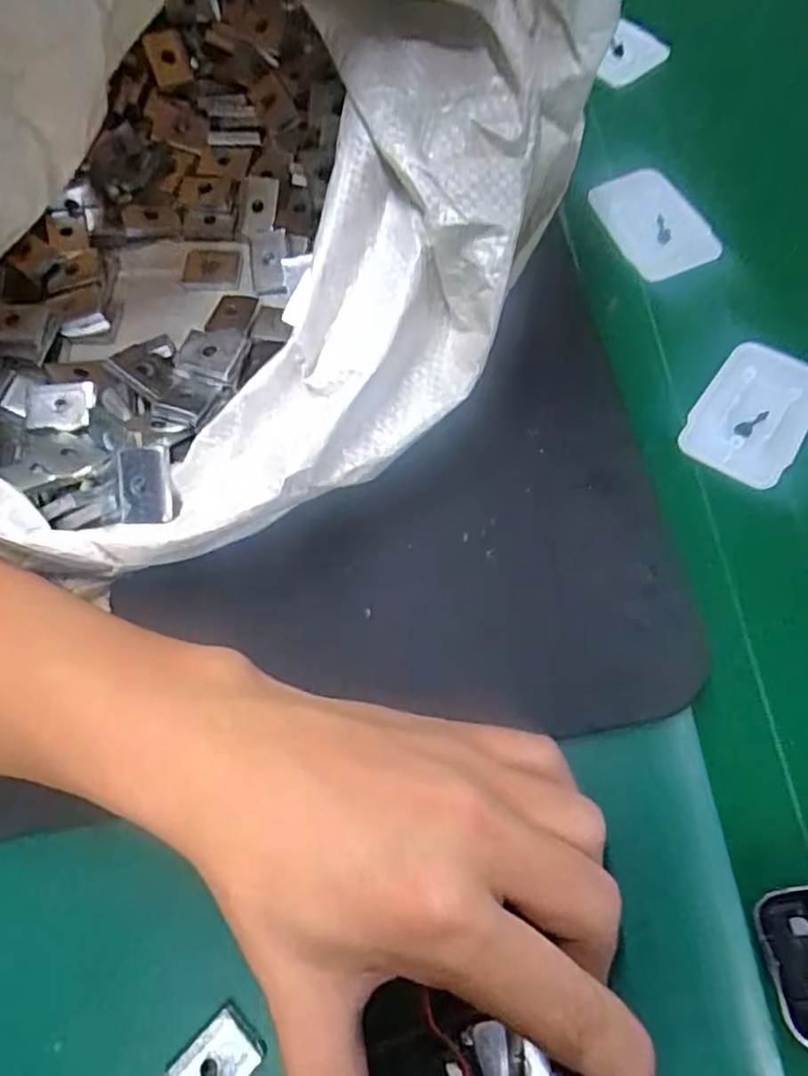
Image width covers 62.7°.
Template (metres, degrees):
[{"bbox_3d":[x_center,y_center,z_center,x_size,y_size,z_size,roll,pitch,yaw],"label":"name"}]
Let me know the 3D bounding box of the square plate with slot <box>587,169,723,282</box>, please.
[{"bbox_3d":[0.127,-0.163,0.340,0.043,0.005,0.067,-23,68,6],"label":"square plate with slot"}]

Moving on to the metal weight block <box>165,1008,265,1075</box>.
[{"bbox_3d":[-0.060,0.167,0.210,0.029,0.004,0.019,-44,70,-12],"label":"metal weight block"}]

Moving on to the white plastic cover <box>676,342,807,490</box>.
[{"bbox_3d":[0.155,-0.057,0.293,0.045,0.008,0.067,28,73,16],"label":"white plastic cover"}]

